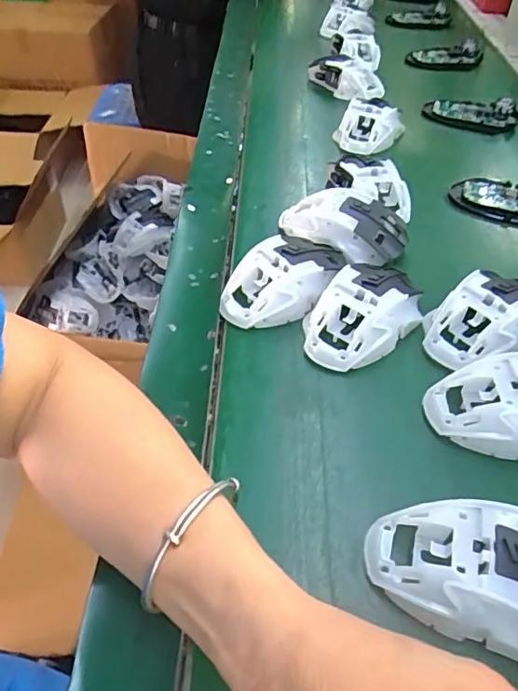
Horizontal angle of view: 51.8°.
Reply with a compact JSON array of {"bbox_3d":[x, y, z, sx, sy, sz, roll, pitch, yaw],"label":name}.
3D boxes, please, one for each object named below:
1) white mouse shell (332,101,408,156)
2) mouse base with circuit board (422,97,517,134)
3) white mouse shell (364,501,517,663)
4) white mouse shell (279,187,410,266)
[{"bbox_3d":[0.127,-0.257,0.620,0.066,0.036,0.085,27,54,19],"label":"white mouse shell"},{"bbox_3d":[0.265,-0.292,0.665,0.112,0.032,0.045,19,52,14],"label":"mouse base with circuit board"},{"bbox_3d":[0.114,0.118,0.270,0.117,0.039,0.066,9,50,6],"label":"white mouse shell"},{"bbox_3d":[0.075,-0.104,0.484,0.117,0.047,0.070,12,50,8],"label":"white mouse shell"}]

